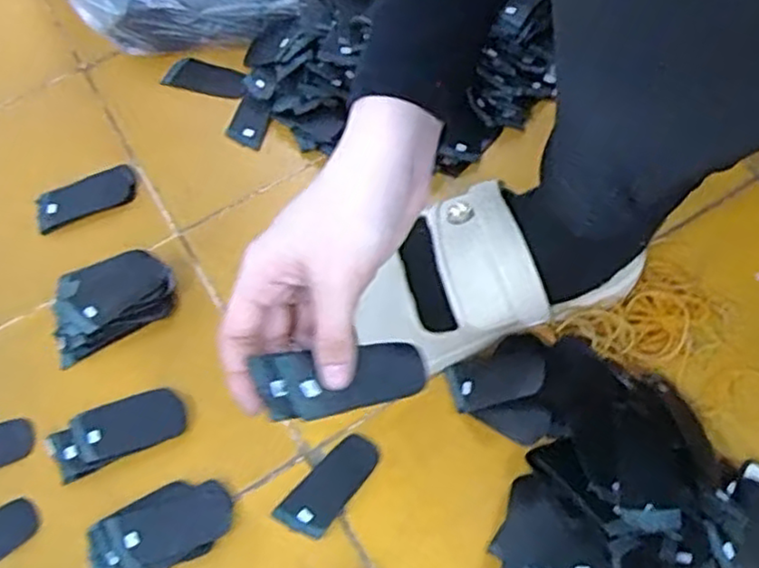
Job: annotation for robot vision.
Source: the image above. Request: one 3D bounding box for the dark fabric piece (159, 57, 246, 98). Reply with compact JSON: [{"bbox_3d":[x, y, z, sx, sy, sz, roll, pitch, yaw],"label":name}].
[{"bbox_3d":[-0.150,-0.179,0.598,0.074,0.006,0.031,12,65,8],"label":"dark fabric piece"}]

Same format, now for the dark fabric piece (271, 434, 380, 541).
[{"bbox_3d":[-0.033,0.130,0.446,0.033,0.004,0.072,36,71,18],"label":"dark fabric piece"}]

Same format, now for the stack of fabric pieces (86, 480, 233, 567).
[{"bbox_3d":[-0.136,0.154,0.429,0.085,0.011,0.049,-27,66,-10],"label":"stack of fabric pieces"}]

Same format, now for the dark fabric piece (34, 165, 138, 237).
[{"bbox_3d":[-0.234,-0.070,0.550,0.081,0.010,0.033,-26,66,-10],"label":"dark fabric piece"}]

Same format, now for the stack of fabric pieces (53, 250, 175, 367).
[{"bbox_3d":[-0.195,0.011,0.497,0.090,0.022,0.059,-26,66,-10],"label":"stack of fabric pieces"}]

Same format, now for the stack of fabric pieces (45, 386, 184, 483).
[{"bbox_3d":[-0.174,0.097,0.456,0.086,0.008,0.039,-23,65,-8],"label":"stack of fabric pieces"}]

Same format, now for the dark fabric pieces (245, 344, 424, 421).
[{"bbox_3d":[-0.017,0.047,0.345,0.078,0.010,0.032,-7,63,-11],"label":"dark fabric pieces"}]

